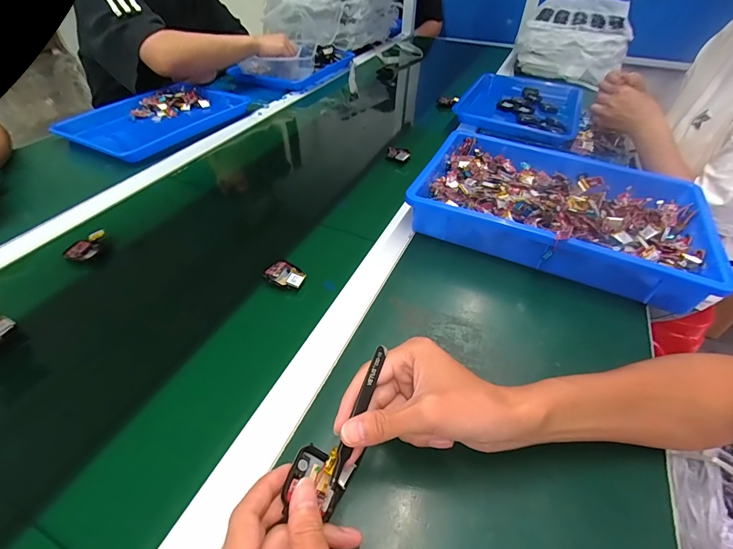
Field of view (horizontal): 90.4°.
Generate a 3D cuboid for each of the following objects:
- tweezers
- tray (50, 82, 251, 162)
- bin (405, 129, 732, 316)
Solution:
[{"bbox_3d":[-0.005,0.102,0.272,0.009,0.005,0.104,16,60,14],"label":"tweezers"},{"bbox_3d":[-0.441,-0.332,0.772,0.235,0.035,0.323,19,44,19],"label":"tray"},{"bbox_3d":[0.268,-0.095,0.528,0.379,0.071,0.253,18,46,15],"label":"bin"}]

